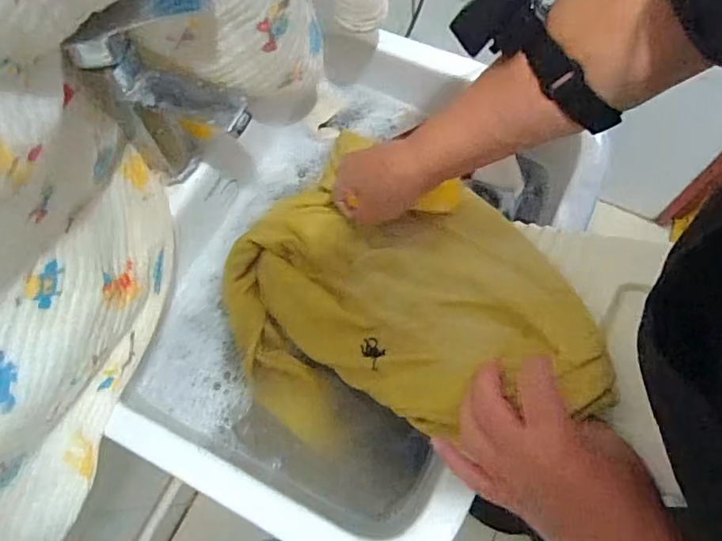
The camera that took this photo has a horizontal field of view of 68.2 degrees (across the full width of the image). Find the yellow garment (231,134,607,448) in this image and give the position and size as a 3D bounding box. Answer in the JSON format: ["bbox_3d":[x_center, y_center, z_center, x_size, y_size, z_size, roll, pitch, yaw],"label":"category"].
[{"bbox_3d":[0.016,0.020,0.471,0.332,0.195,0.247,23,72,11],"label":"yellow garment"}]

